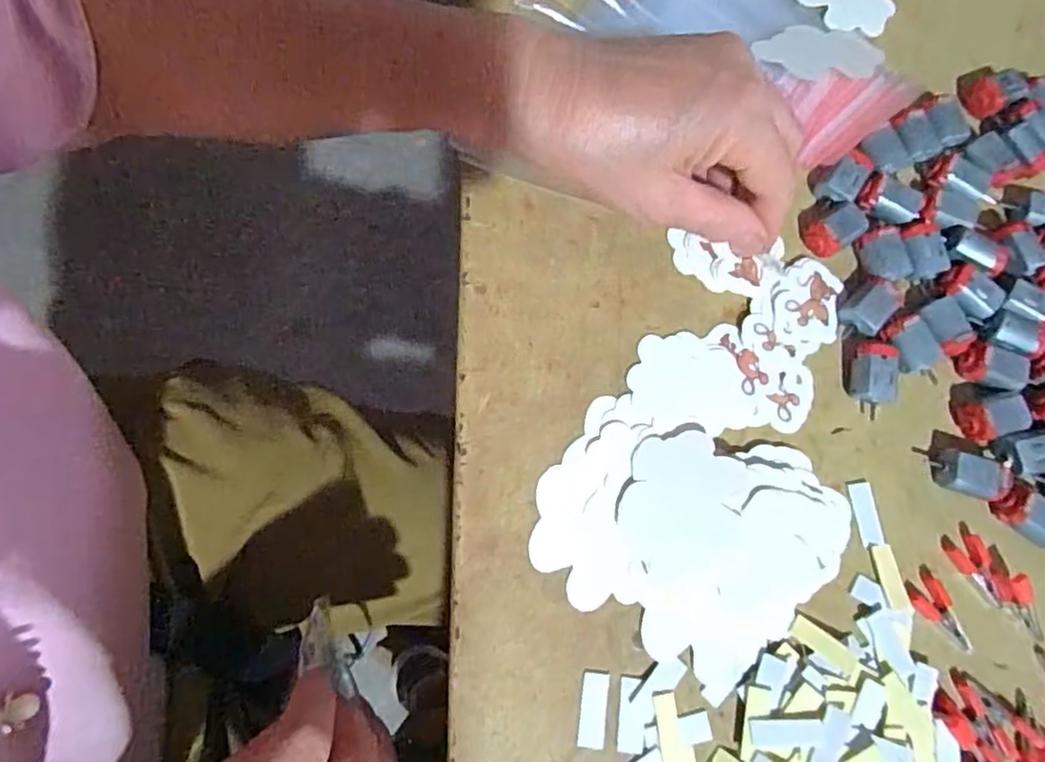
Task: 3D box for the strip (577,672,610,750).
[{"bbox_3d":[0.030,0.139,0.267,0.011,0.004,0.029,9,76,0],"label":"strip"}]

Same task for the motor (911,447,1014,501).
[{"bbox_3d":[0.207,0.043,0.295,0.037,0.014,0.019,14,76,2],"label":"motor"}]

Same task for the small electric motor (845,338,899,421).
[{"bbox_3d":[0.166,-0.003,0.304,0.022,0.016,0.035,8,76,0],"label":"small electric motor"}]

